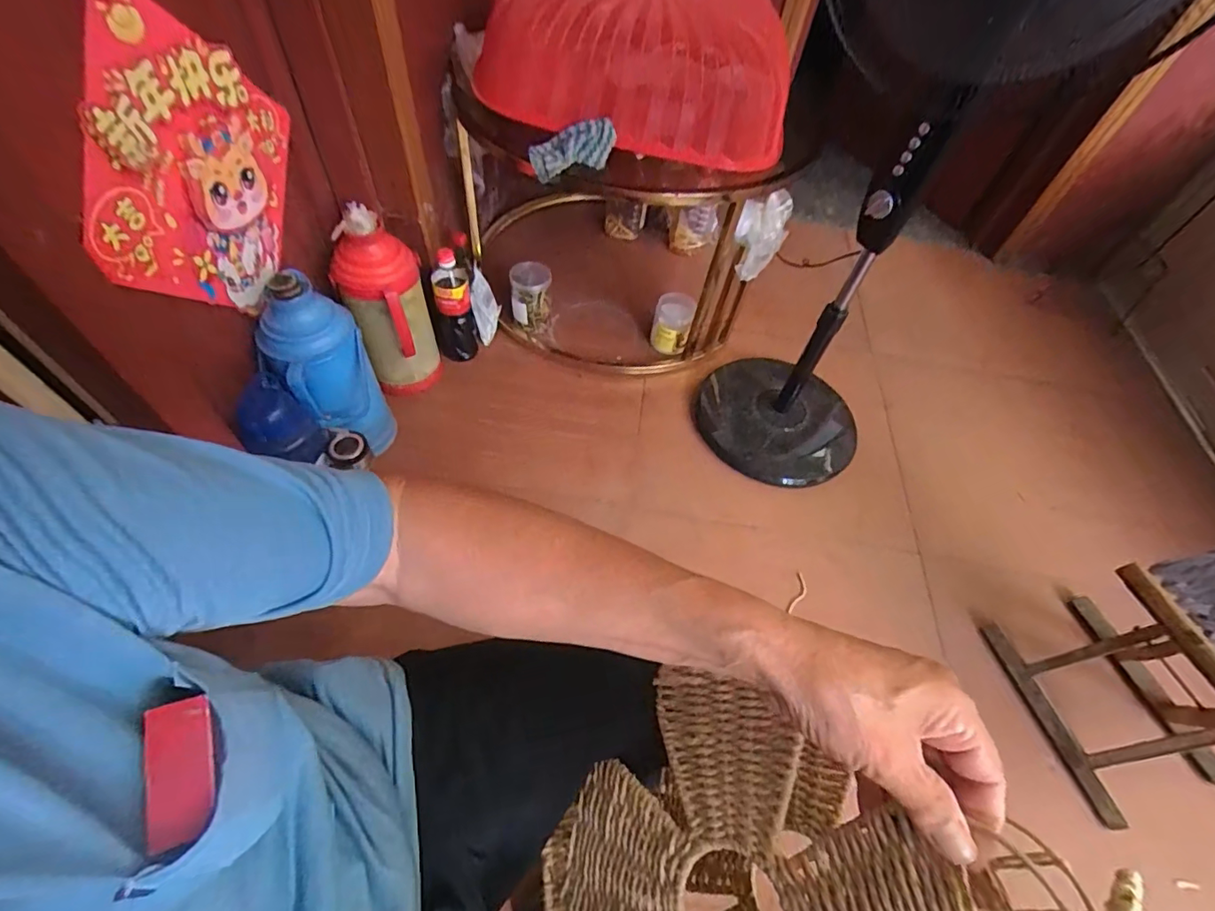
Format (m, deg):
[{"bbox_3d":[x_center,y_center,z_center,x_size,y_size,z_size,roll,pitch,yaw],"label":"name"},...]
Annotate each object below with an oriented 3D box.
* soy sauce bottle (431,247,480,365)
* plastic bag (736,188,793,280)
[{"bbox_3d":[-0.335,-0.306,1.127,0.090,0.263,0.075,-12,57,-15],"label":"soy sauce bottle"},{"bbox_3d":[0.301,-0.433,1.021,0.105,0.151,0.052,-30,63,-24],"label":"plastic bag"}]

